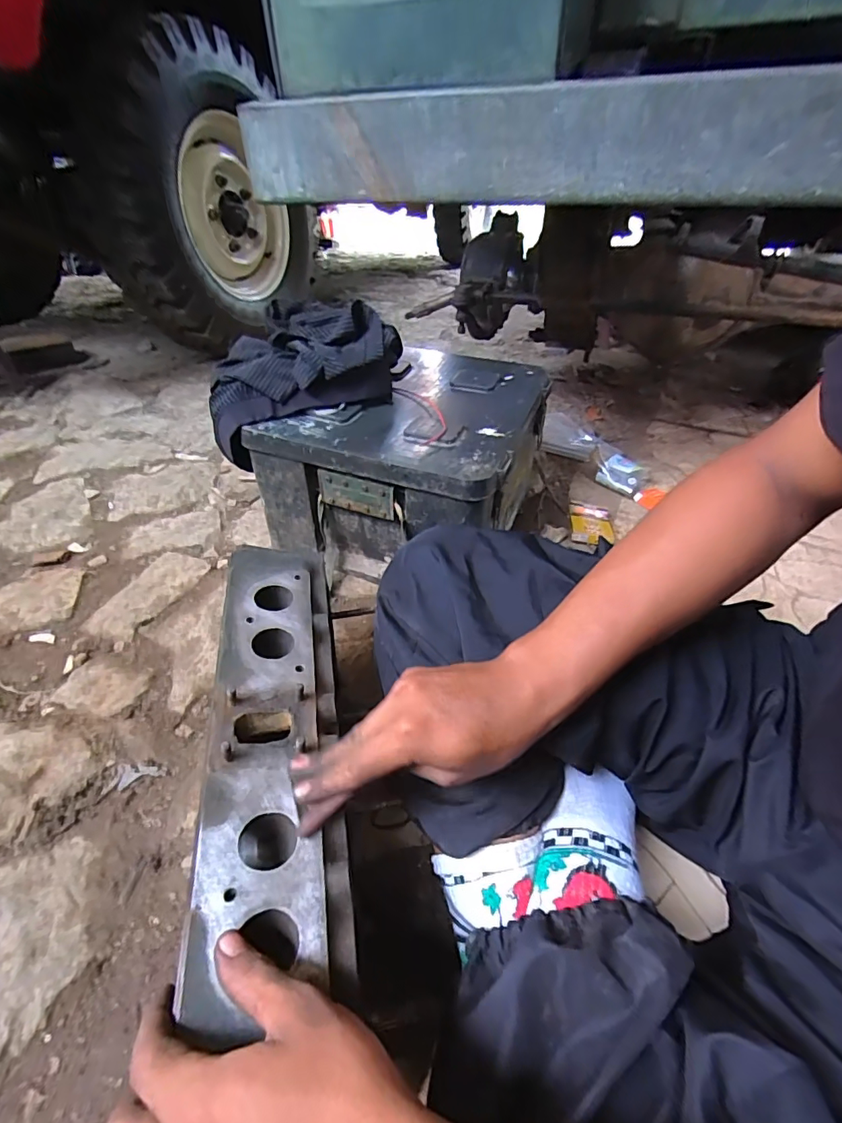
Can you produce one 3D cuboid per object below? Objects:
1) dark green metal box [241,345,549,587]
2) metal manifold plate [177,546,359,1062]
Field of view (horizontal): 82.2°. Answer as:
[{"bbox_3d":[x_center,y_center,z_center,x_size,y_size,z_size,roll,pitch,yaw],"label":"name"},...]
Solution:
[{"bbox_3d":[-0.012,-0.158,0.799,0.349,0.241,0.361,14,41,17],"label":"dark green metal box"},{"bbox_3d":[-0.113,0.114,0.379,0.089,0.031,0.363,-7,44,-8],"label":"metal manifold plate"}]

